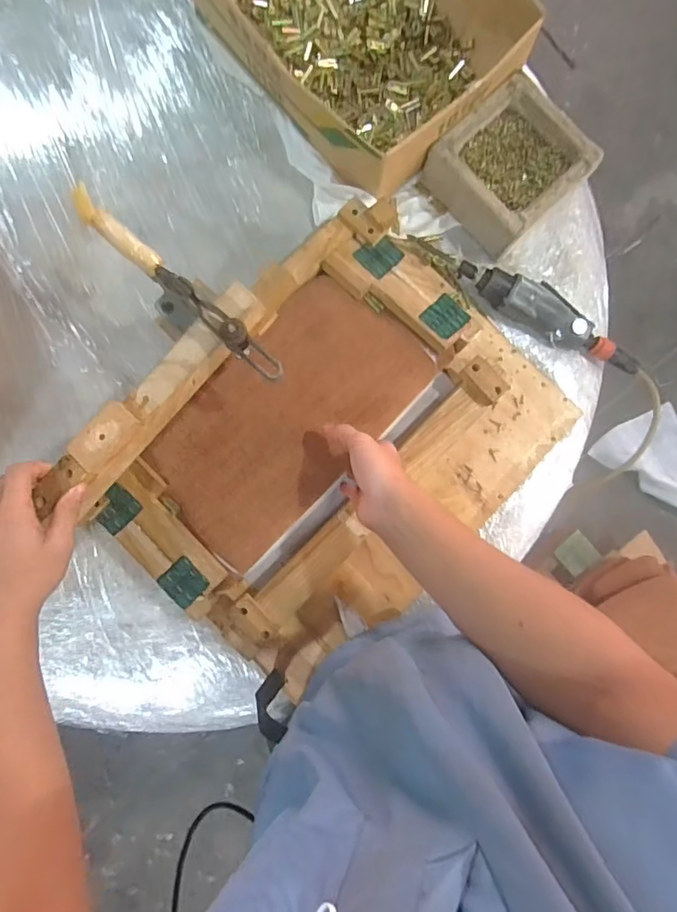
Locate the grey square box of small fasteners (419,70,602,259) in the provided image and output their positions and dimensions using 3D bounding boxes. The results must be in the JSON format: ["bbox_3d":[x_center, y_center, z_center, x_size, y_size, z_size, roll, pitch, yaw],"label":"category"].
[{"bbox_3d":[0.231,-0.388,0.694,0.175,0.065,0.164,-43,89,-6],"label":"grey square box of small fasteners"}]

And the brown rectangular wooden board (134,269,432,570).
[{"bbox_3d":[-0.060,-0.046,0.624,0.191,0.029,0.344,41,84,1],"label":"brown rectangular wooden board"}]

